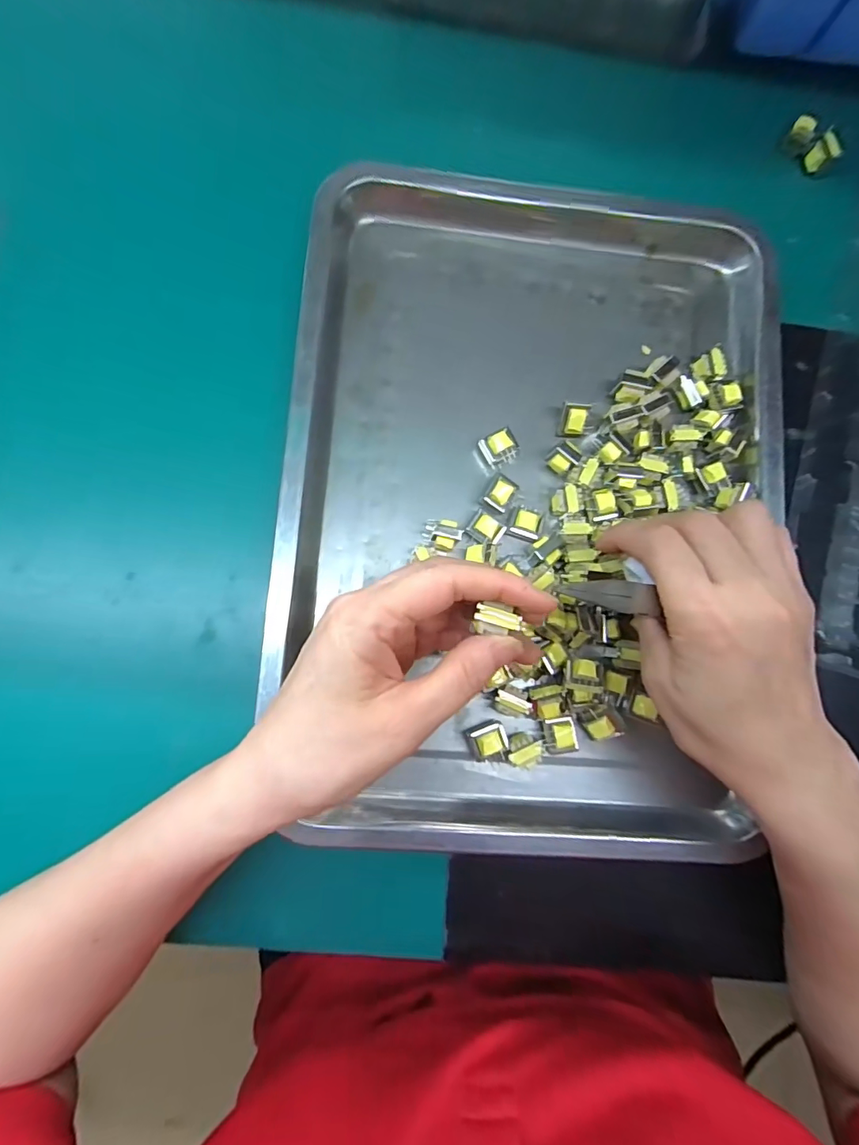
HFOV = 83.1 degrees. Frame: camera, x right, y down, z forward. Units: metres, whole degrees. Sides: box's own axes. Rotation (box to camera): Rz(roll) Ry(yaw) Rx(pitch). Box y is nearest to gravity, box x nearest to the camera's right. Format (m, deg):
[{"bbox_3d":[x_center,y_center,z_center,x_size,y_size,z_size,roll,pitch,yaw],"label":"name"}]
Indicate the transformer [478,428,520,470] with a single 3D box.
[{"bbox_3d":[0.042,-0.074,0.291,0.020,0.014,0.017,-26,86,-7],"label":"transformer"}]

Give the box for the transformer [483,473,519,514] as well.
[{"bbox_3d":[0.042,-0.046,0.287,0.015,0.014,0.018,33,82,0],"label":"transformer"}]

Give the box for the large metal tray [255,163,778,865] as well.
[{"bbox_3d":[0.059,-0.050,0.284,0.276,0.029,0.395,5,83,-3],"label":"large metal tray"}]

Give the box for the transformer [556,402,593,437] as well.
[{"bbox_3d":[0.089,-0.092,0.293,0.020,0.015,0.015,4,83,-4],"label":"transformer"}]

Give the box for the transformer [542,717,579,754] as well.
[{"bbox_3d":[0.072,0.091,0.274,0.016,0.017,0.019,-4,84,-5],"label":"transformer"}]

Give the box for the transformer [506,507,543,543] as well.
[{"bbox_3d":[0.057,-0.028,0.285,0.018,0.011,0.017,21,82,-1],"label":"transformer"}]

